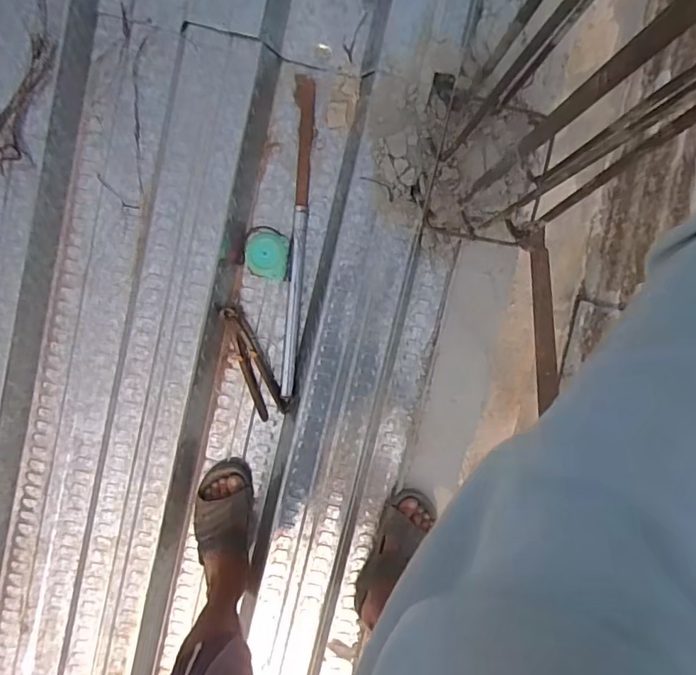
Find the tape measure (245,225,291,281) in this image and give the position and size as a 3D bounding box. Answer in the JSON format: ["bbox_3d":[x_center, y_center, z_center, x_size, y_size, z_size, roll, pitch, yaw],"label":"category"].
[{"bbox_3d":[-0.148,-0.156,0.951,0.086,0.028,0.093,5,97,0],"label":"tape measure"}]

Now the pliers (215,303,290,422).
[{"bbox_3d":[-0.184,0.046,0.974,0.063,0.026,0.228,-24,96,3],"label":"pliers"}]

